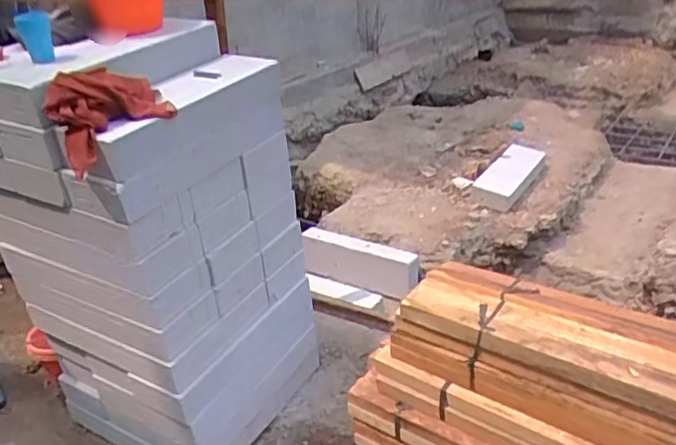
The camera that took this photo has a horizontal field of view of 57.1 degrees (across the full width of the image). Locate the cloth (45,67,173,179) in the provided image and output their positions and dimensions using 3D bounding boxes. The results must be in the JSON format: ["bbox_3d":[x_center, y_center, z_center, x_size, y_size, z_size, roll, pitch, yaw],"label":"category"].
[{"bbox_3d":[-0.491,-0.242,1.374,0.253,0.191,0.115,-20,30,-26],"label":"cloth"}]

